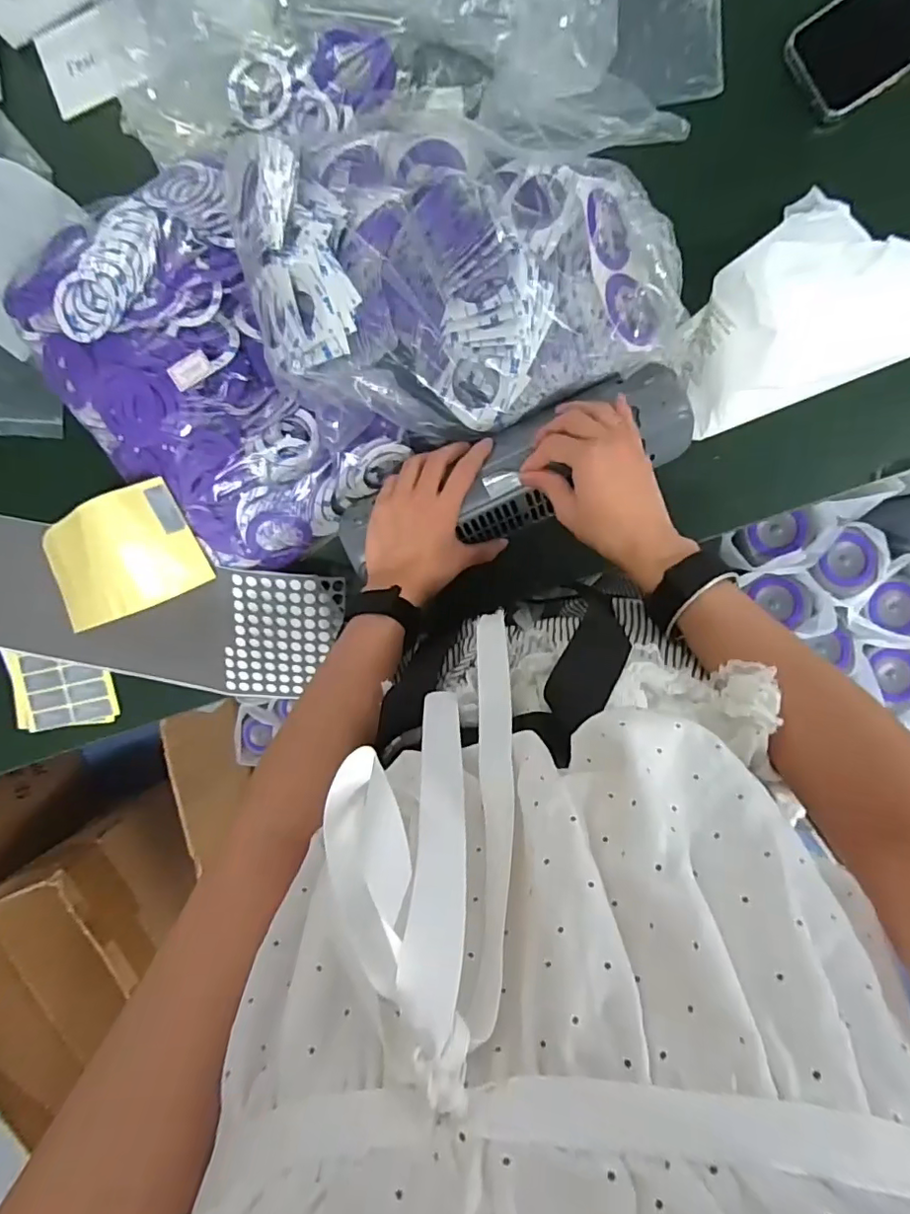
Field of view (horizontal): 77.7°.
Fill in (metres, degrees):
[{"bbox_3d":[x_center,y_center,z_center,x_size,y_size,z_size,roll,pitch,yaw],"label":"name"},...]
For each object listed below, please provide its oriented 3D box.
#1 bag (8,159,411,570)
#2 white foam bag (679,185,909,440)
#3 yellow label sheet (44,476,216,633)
[{"bbox_3d":[-0.233,-0.210,0.522,0.244,0.070,0.349,-34,93,8],"label":"bag"},{"bbox_3d":[0.303,-0.261,0.460,0.237,0.070,0.156,-21,95,7],"label":"white foam bag"},{"bbox_3d":[-0.333,-0.043,0.543,0.180,0.063,0.107,-19,95,7],"label":"yellow label sheet"}]

